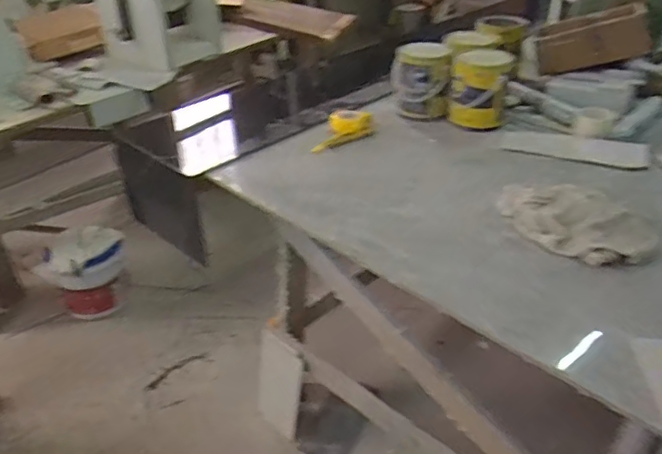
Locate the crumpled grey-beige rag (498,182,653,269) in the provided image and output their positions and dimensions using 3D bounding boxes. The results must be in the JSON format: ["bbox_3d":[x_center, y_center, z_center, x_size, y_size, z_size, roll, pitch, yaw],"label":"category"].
[{"bbox_3d":[0.447,-0.019,1.093,0.298,0.060,0.187,27,42,33],"label":"crumpled grey-beige rag"}]

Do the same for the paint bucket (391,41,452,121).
[{"bbox_3d":[0.235,-0.383,1.520,0.145,0.183,0.145,5,34,5],"label":"paint bucket"}]

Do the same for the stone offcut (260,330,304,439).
[{"bbox_3d":[-0.155,0.467,1.731,0.162,0.329,0.023,25,31,33],"label":"stone offcut"}]

